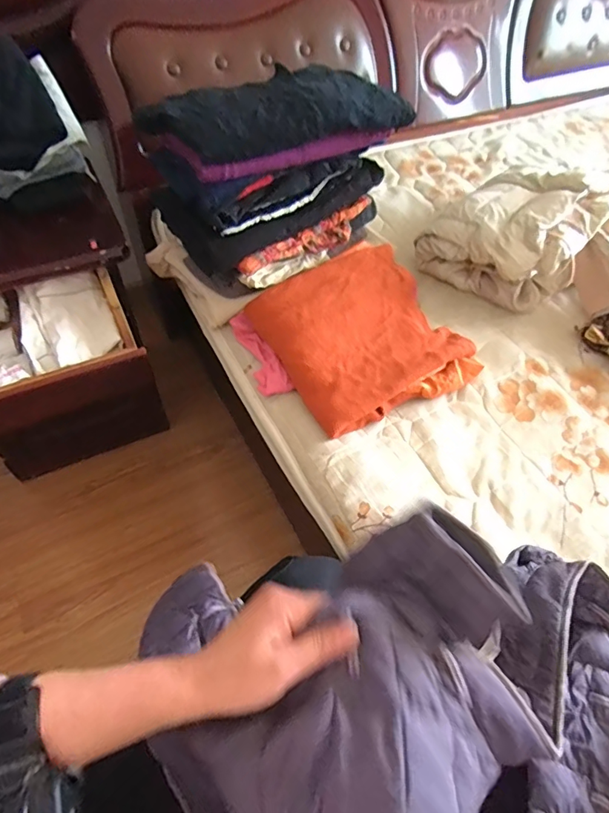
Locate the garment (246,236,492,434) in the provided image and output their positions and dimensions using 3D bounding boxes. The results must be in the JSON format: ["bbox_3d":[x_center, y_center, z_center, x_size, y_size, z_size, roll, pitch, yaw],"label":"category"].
[{"bbox_3d":[0.093,-0.126,0.778,0.298,0.074,0.299,-23,57,-19],"label":"garment"}]

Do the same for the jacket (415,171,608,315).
[{"bbox_3d":[0.398,-0.322,0.902,0.240,0.192,0.244,-36,61,-26],"label":"jacket"}]

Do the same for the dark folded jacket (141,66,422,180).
[{"bbox_3d":[-0.054,-0.463,0.731,0.357,0.089,0.253,-20,56,-17],"label":"dark folded jacket"}]

